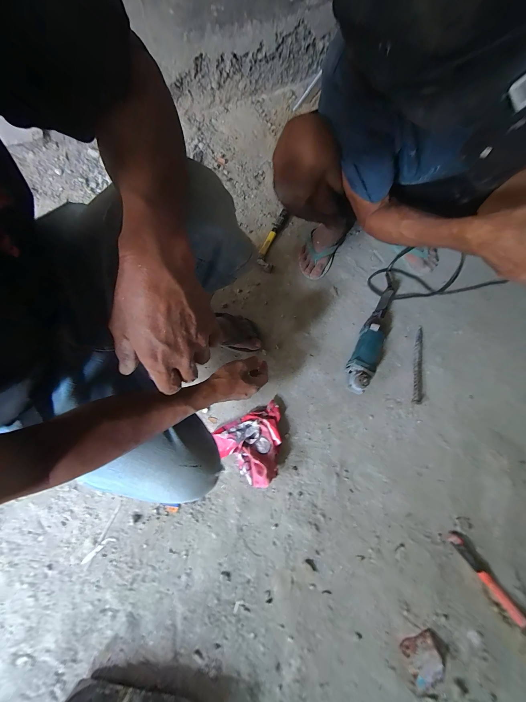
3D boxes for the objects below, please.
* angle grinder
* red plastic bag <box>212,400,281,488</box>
[{"bbox_3d":[0.296,-0.037,0.688,0.065,0.091,0.319,23,79,6],"label":"angle grinder"},{"bbox_3d":[-0.023,0.245,0.638,0.199,0.079,0.164,-27,79,-5],"label":"red plastic bag"}]

